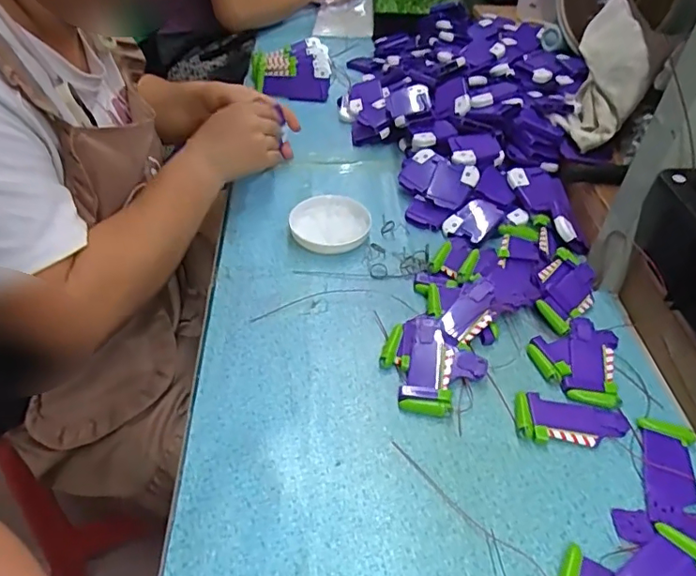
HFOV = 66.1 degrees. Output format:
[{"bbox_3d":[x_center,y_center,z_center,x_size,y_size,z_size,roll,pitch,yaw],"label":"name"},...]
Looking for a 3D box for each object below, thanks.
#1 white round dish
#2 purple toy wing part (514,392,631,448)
[{"bbox_3d":[-0.020,-0.074,0.605,0.086,0.017,0.091,0,46,0],"label":"white round dish"},{"bbox_3d":[0.185,0.111,0.440,0.090,0.008,0.043,7,46,7],"label":"purple toy wing part"}]

